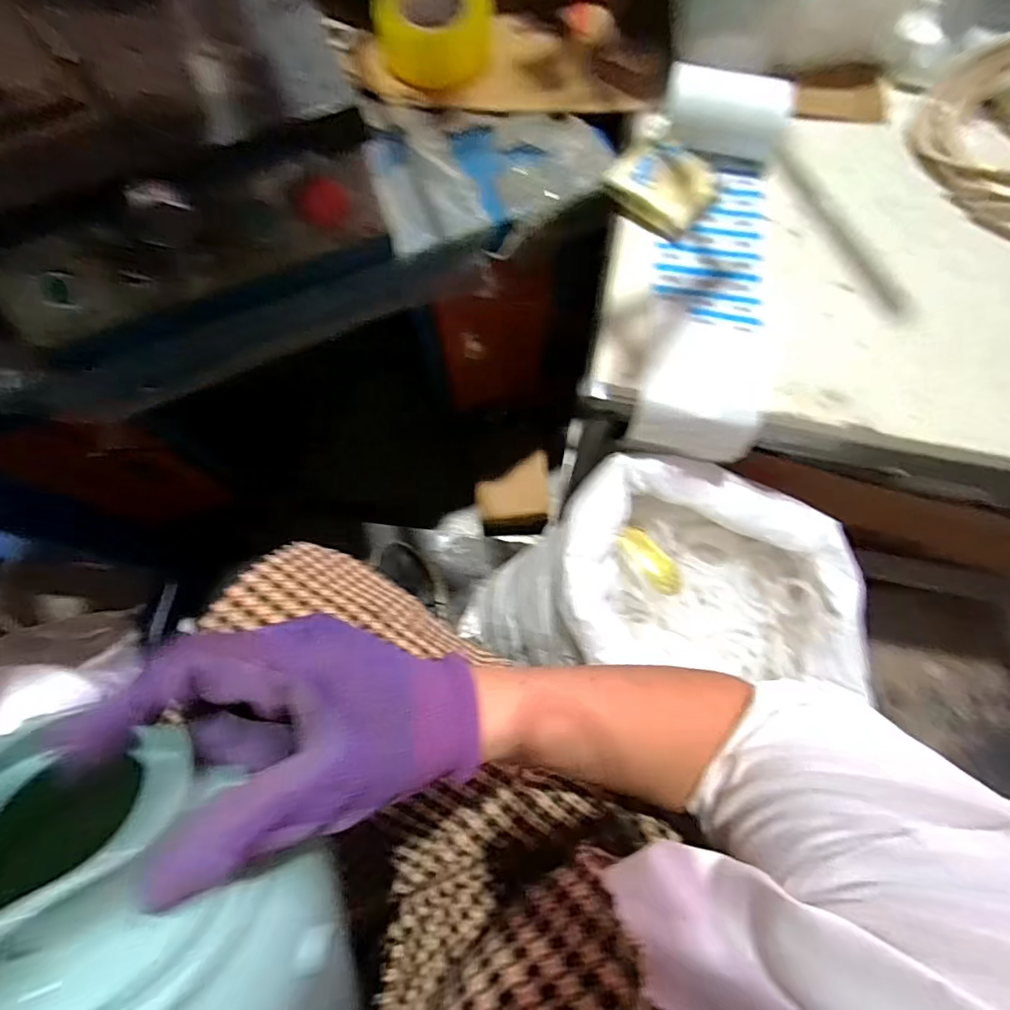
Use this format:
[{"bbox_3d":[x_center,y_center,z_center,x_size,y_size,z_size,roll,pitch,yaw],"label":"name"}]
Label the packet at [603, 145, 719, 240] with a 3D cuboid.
[{"bbox_3d":[0.160,-0.326,0.552,0.096,0.034,0.082,42,78,10],"label":"packet"}]

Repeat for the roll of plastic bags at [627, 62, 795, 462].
[{"bbox_3d":[0.203,-0.231,0.527,0.115,0.110,0.355,8,74,2],"label":"roll of plastic bags"}]

